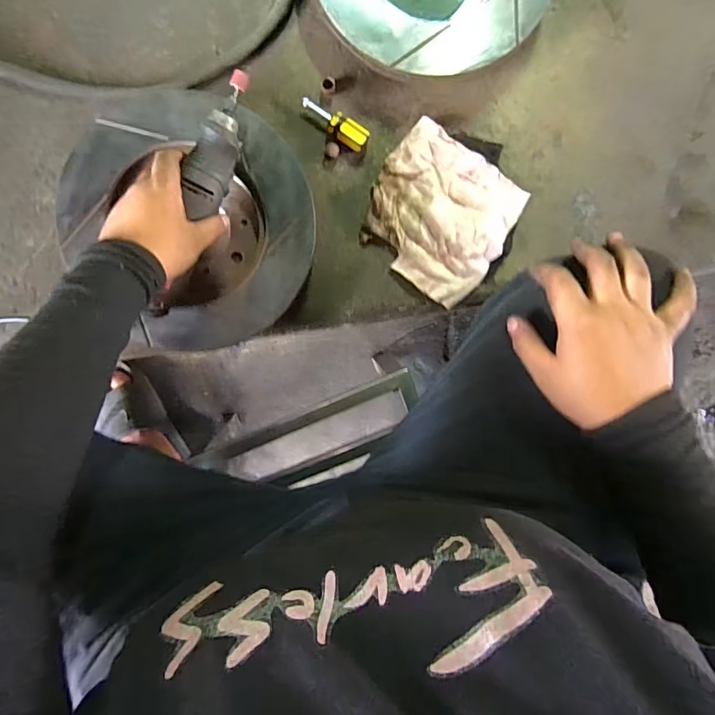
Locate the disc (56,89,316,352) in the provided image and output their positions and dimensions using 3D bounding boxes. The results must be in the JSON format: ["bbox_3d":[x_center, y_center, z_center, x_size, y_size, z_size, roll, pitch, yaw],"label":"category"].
[{"bbox_3d":[-0.168,-0.147,0.490,0.226,0.054,0.258,-39,98,2],"label":"disc"}]

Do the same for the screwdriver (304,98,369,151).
[{"bbox_3d":[-0.025,-0.250,0.501,0.076,0.022,0.025,29,95,-6],"label":"screwdriver"}]

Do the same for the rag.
[{"bbox_3d":[0.092,-0.158,0.520,0.154,0.023,0.153,30,95,-7],"label":"rag"}]

